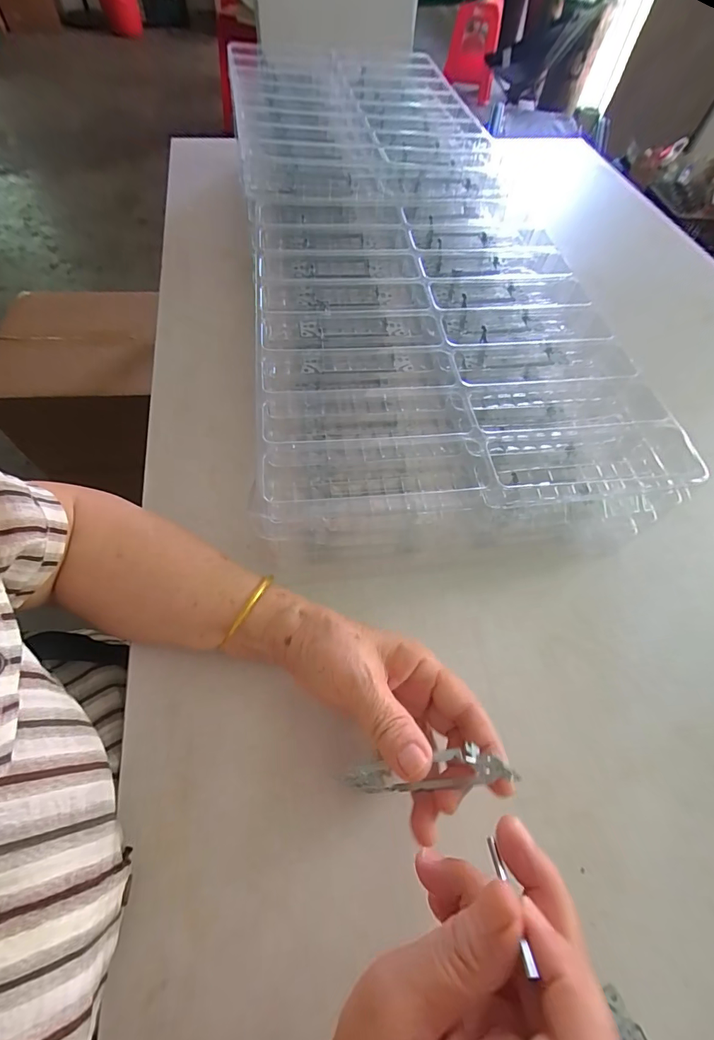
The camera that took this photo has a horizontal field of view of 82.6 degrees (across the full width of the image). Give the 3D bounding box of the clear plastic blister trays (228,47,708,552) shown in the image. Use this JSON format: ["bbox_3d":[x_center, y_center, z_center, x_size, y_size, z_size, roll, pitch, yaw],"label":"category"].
[{"bbox_3d":[0.056,-0.346,0.493,0.366,0.100,0.796,-7,67,-5],"label":"clear plastic blister trays"}]

